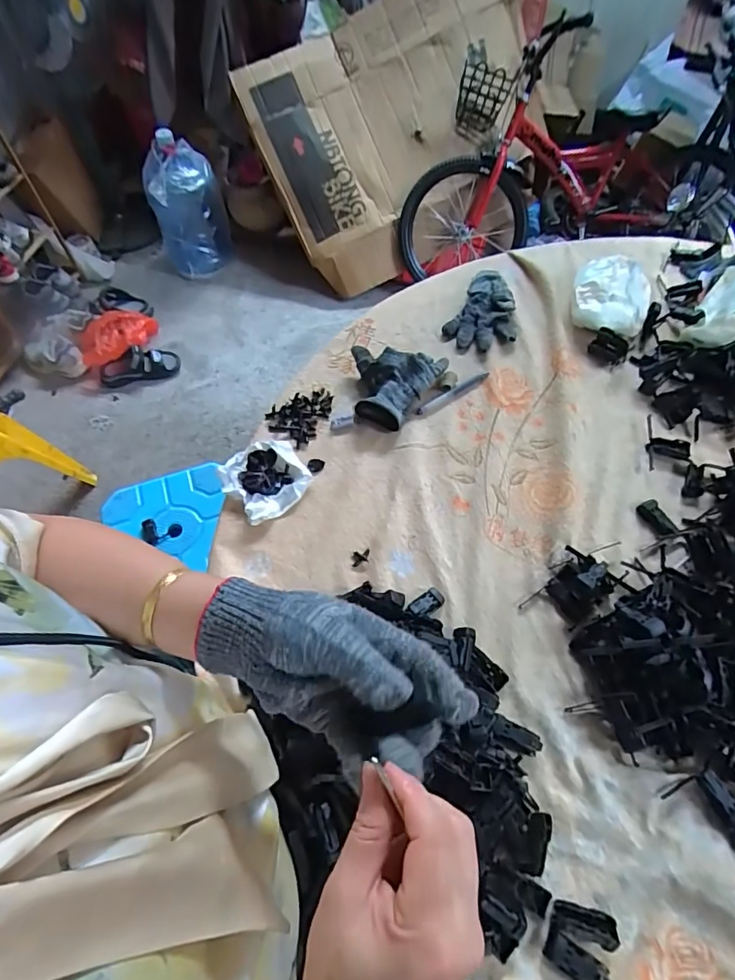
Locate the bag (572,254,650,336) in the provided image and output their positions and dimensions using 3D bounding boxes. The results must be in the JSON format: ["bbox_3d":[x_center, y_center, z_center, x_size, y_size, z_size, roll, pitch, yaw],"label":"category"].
[{"bbox_3d":[0.363,-0.295,0.721,0.111,0.048,0.142,25,64,16],"label":"bag"}]

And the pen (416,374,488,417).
[{"bbox_3d":[0.119,-0.131,0.672,0.121,0.008,0.017,-33,64,-15],"label":"pen"}]

